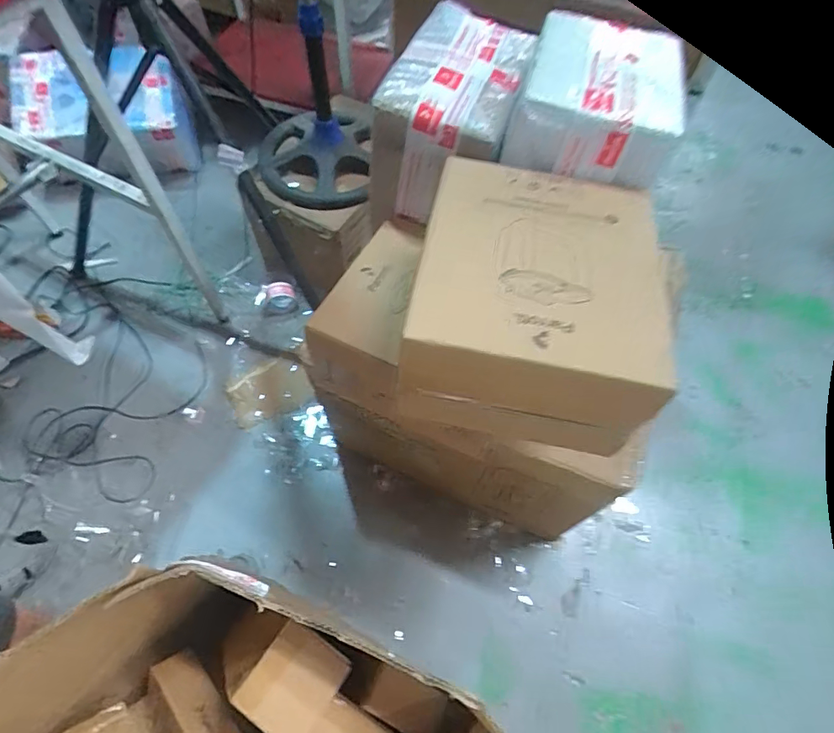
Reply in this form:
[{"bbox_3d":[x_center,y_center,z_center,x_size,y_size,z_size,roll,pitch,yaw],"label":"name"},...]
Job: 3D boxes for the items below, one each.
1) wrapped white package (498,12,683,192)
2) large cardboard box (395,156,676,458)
[{"bbox_3d":[0.230,-0.337,0.597,0.195,0.102,0.202,18,62,7],"label":"wrapped white package"},{"bbox_3d":[0.133,-0.086,0.564,0.259,0.144,0.329,10,61,4],"label":"large cardboard box"}]

